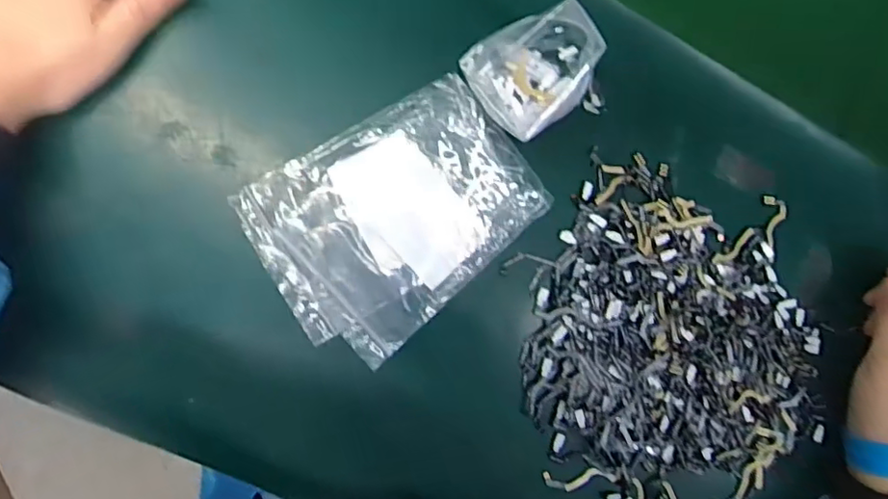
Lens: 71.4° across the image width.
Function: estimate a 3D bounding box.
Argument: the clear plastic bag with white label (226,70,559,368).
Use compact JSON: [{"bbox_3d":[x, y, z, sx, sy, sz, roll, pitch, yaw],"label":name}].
[{"bbox_3d":[-0.024,-0.018,0.357,0.156,0.015,0.117,-32,96,-8],"label":"clear plastic bag with white label"}]

